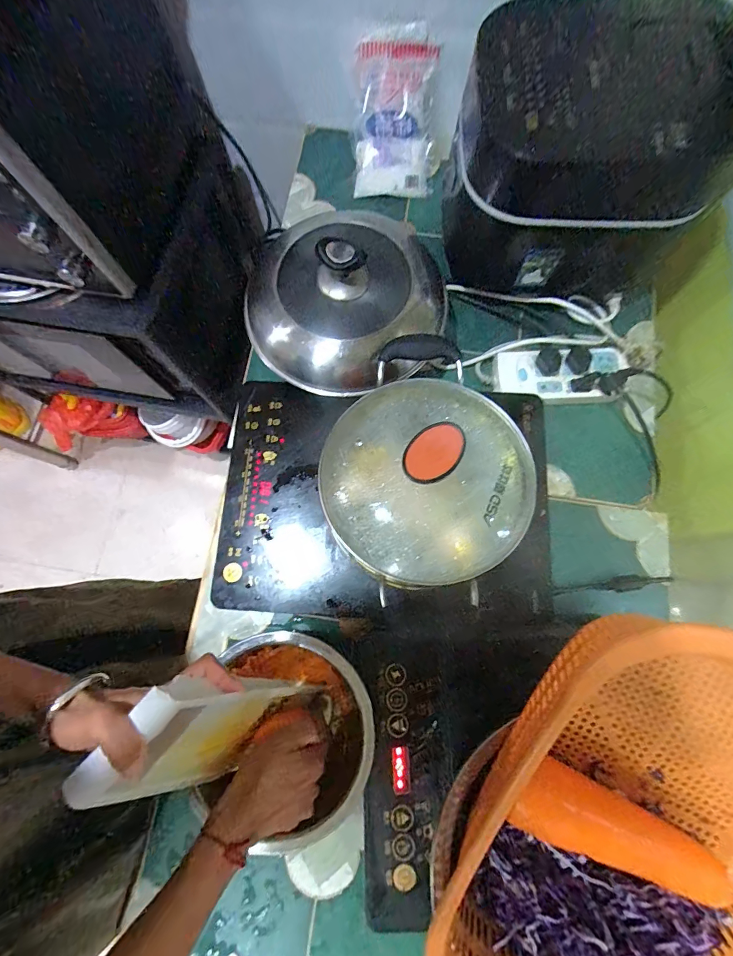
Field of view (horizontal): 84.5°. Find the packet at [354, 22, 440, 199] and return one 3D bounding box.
[{"bbox_3d":[0.041,-0.527,0.597,0.113,0.181,0.026,-5,39,-5],"label":"packet"}]

